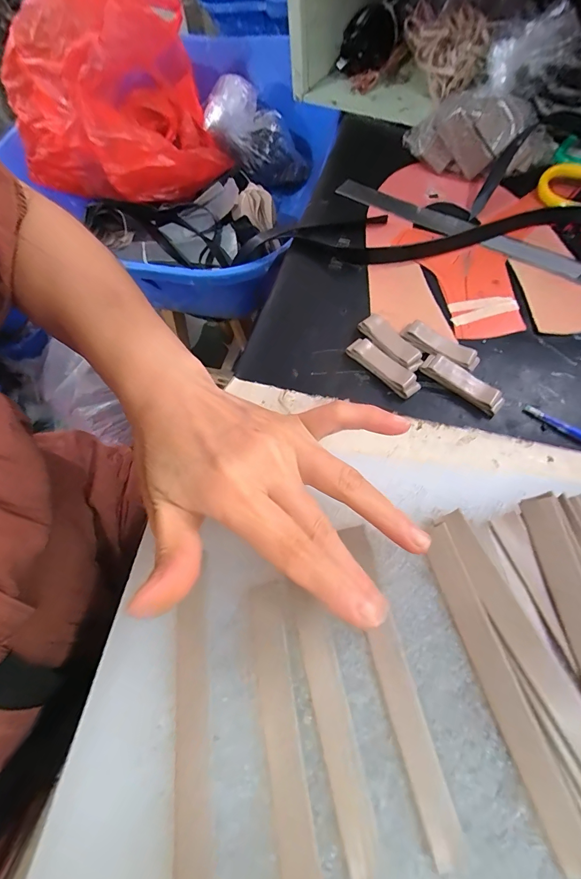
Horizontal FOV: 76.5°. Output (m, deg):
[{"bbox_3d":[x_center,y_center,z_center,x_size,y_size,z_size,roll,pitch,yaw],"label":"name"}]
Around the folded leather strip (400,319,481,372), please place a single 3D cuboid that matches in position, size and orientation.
[{"bbox_3d":[0.122,-0.077,0.300,0.063,0.009,0.021,35,71,20],"label":"folded leather strip"}]

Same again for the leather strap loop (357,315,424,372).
[{"bbox_3d":[0.083,-0.082,0.306,0.022,0.010,0.061,-31,65,-11],"label":"leather strap loop"}]

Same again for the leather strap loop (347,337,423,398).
[{"bbox_3d":[0.074,-0.059,0.297,0.020,0.011,0.064,-42,67,-15],"label":"leather strap loop"}]

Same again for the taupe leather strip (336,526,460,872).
[{"bbox_3d":[0.047,0.107,0.172,0.014,0.004,0.131,-13,64,-3],"label":"taupe leather strip"}]

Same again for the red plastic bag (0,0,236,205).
[{"bbox_3d":[-0.286,-0.561,0.592,0.279,0.244,0.318,-24,64,-7],"label":"red plastic bag"}]

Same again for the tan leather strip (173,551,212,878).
[{"bbox_3d":[-0.045,0.126,0.167,0.016,0.004,0.129,-8,64,0],"label":"tan leather strip"}]

